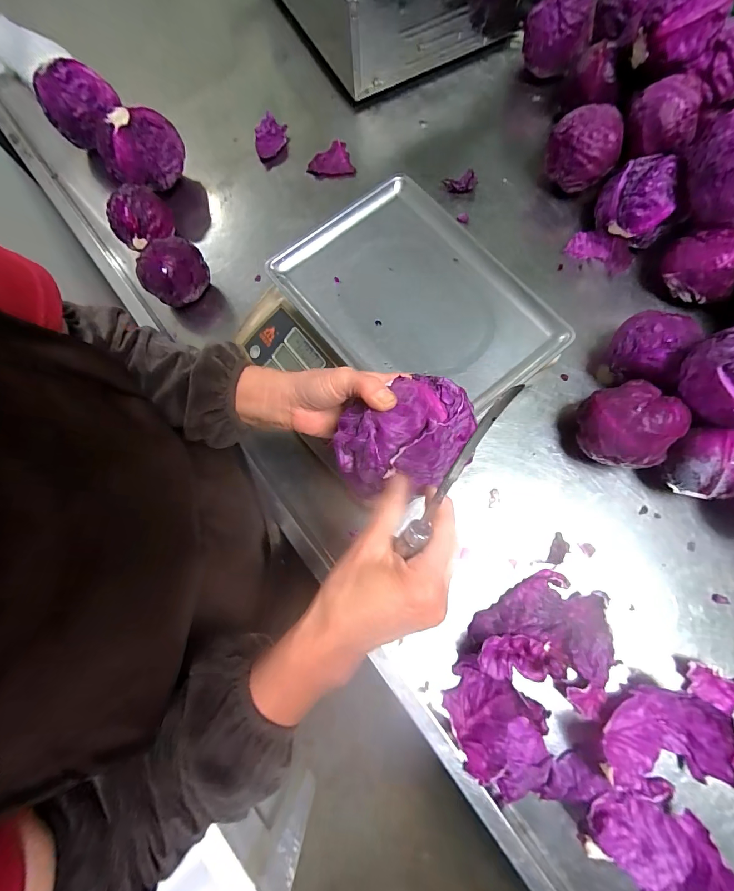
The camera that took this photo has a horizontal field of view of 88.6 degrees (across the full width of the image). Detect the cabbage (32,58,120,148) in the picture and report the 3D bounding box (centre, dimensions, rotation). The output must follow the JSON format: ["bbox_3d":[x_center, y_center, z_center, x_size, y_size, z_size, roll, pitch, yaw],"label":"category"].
[{"bbox_3d":[-0.461,-0.559,0.604,0.094,0.088,0.091,0,76,2],"label":"cabbage"}]

